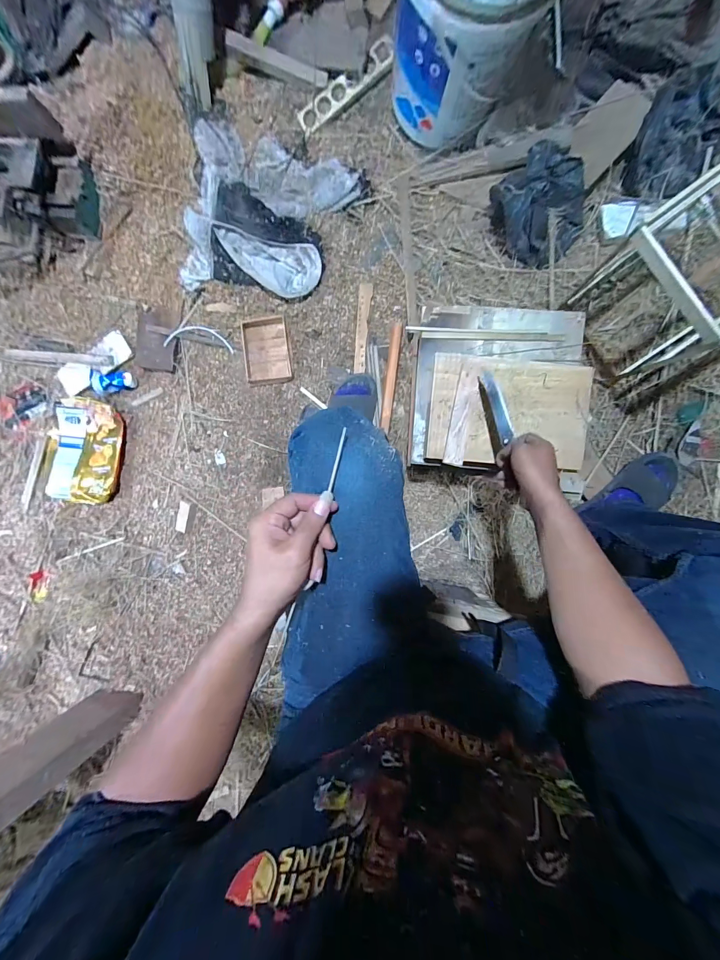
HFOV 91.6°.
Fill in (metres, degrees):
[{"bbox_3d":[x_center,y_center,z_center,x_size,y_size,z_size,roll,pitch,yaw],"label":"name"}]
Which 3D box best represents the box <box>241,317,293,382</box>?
[{"bbox_3d":[-0.243,-0.340,0.918,0.115,0.028,0.165,-8,90,5],"label":"box"}]

